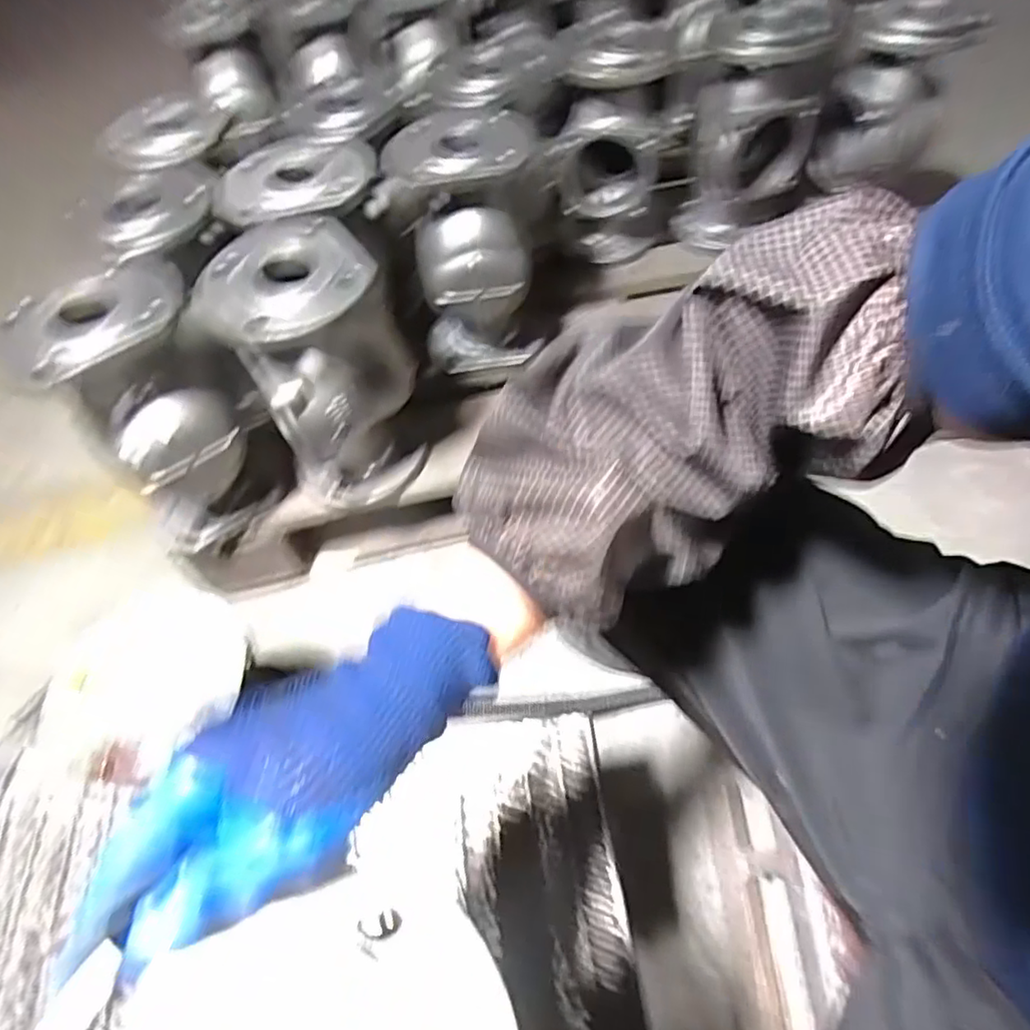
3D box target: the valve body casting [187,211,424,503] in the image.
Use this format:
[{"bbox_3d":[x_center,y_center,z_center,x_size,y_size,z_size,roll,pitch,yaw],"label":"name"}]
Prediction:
[{"bbox_3d":[-0.201,-0.145,0.682,0.157,0.277,0.149,-2,55,3],"label":"valve body casting"}]

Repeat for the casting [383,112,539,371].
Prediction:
[{"bbox_3d":[-0.052,-0.336,0.799,0.164,0.281,0.174,-7,55,-1],"label":"casting"}]

